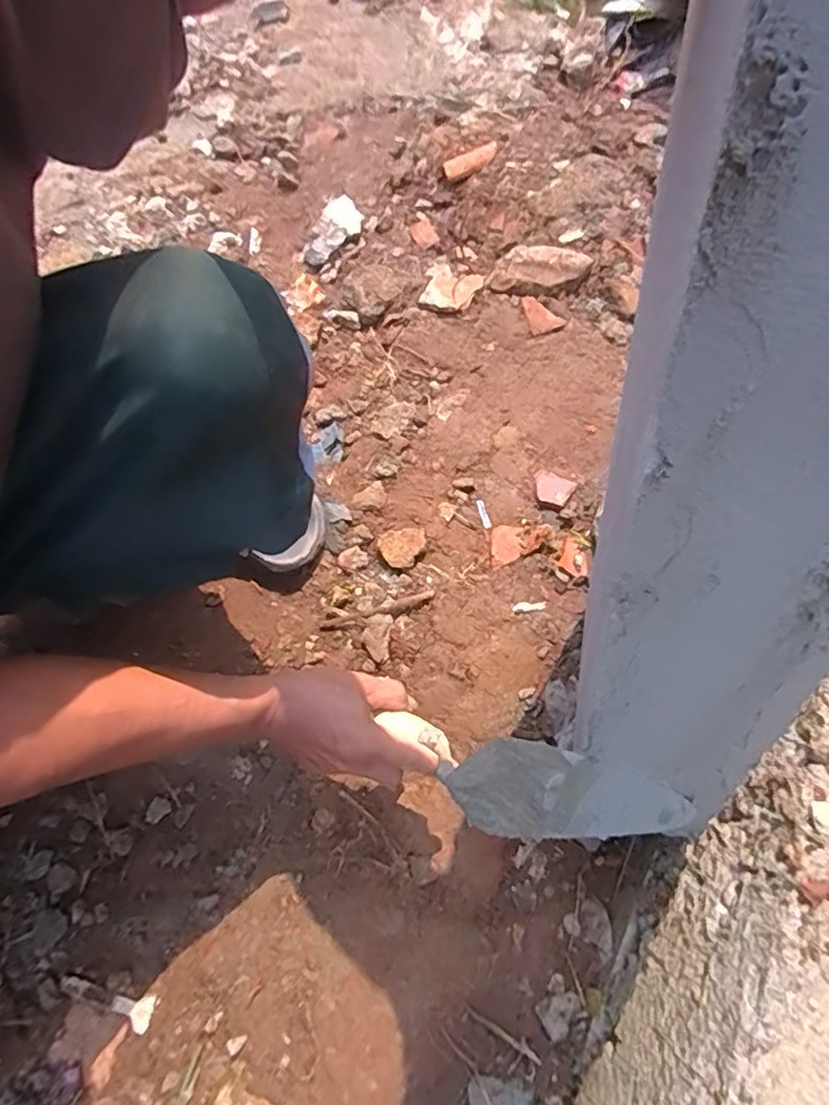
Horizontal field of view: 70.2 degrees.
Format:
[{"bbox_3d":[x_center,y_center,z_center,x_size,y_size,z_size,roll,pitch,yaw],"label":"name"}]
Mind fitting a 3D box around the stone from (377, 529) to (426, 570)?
[{"bbox_3d":[-0.014,-0.005,0.613,0.048,0.011,0.041,5,69,3],"label":"stone"}]

